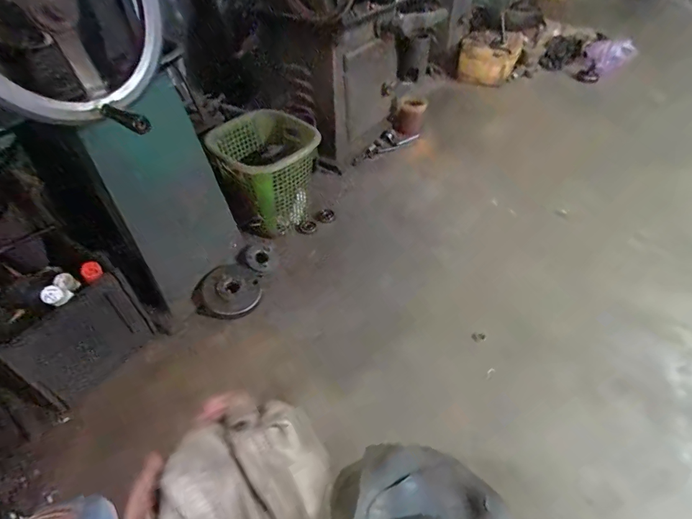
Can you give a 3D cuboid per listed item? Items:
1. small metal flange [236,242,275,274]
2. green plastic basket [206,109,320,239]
[{"bbox_3d":[-0.245,0.000,1.021,0.093,0.038,0.085,-1,47,1],"label":"small metal flange"},{"bbox_3d":[-0.223,-0.246,1.093,0.283,0.252,0.251,-20,50,-16],"label":"green plastic basket"}]

